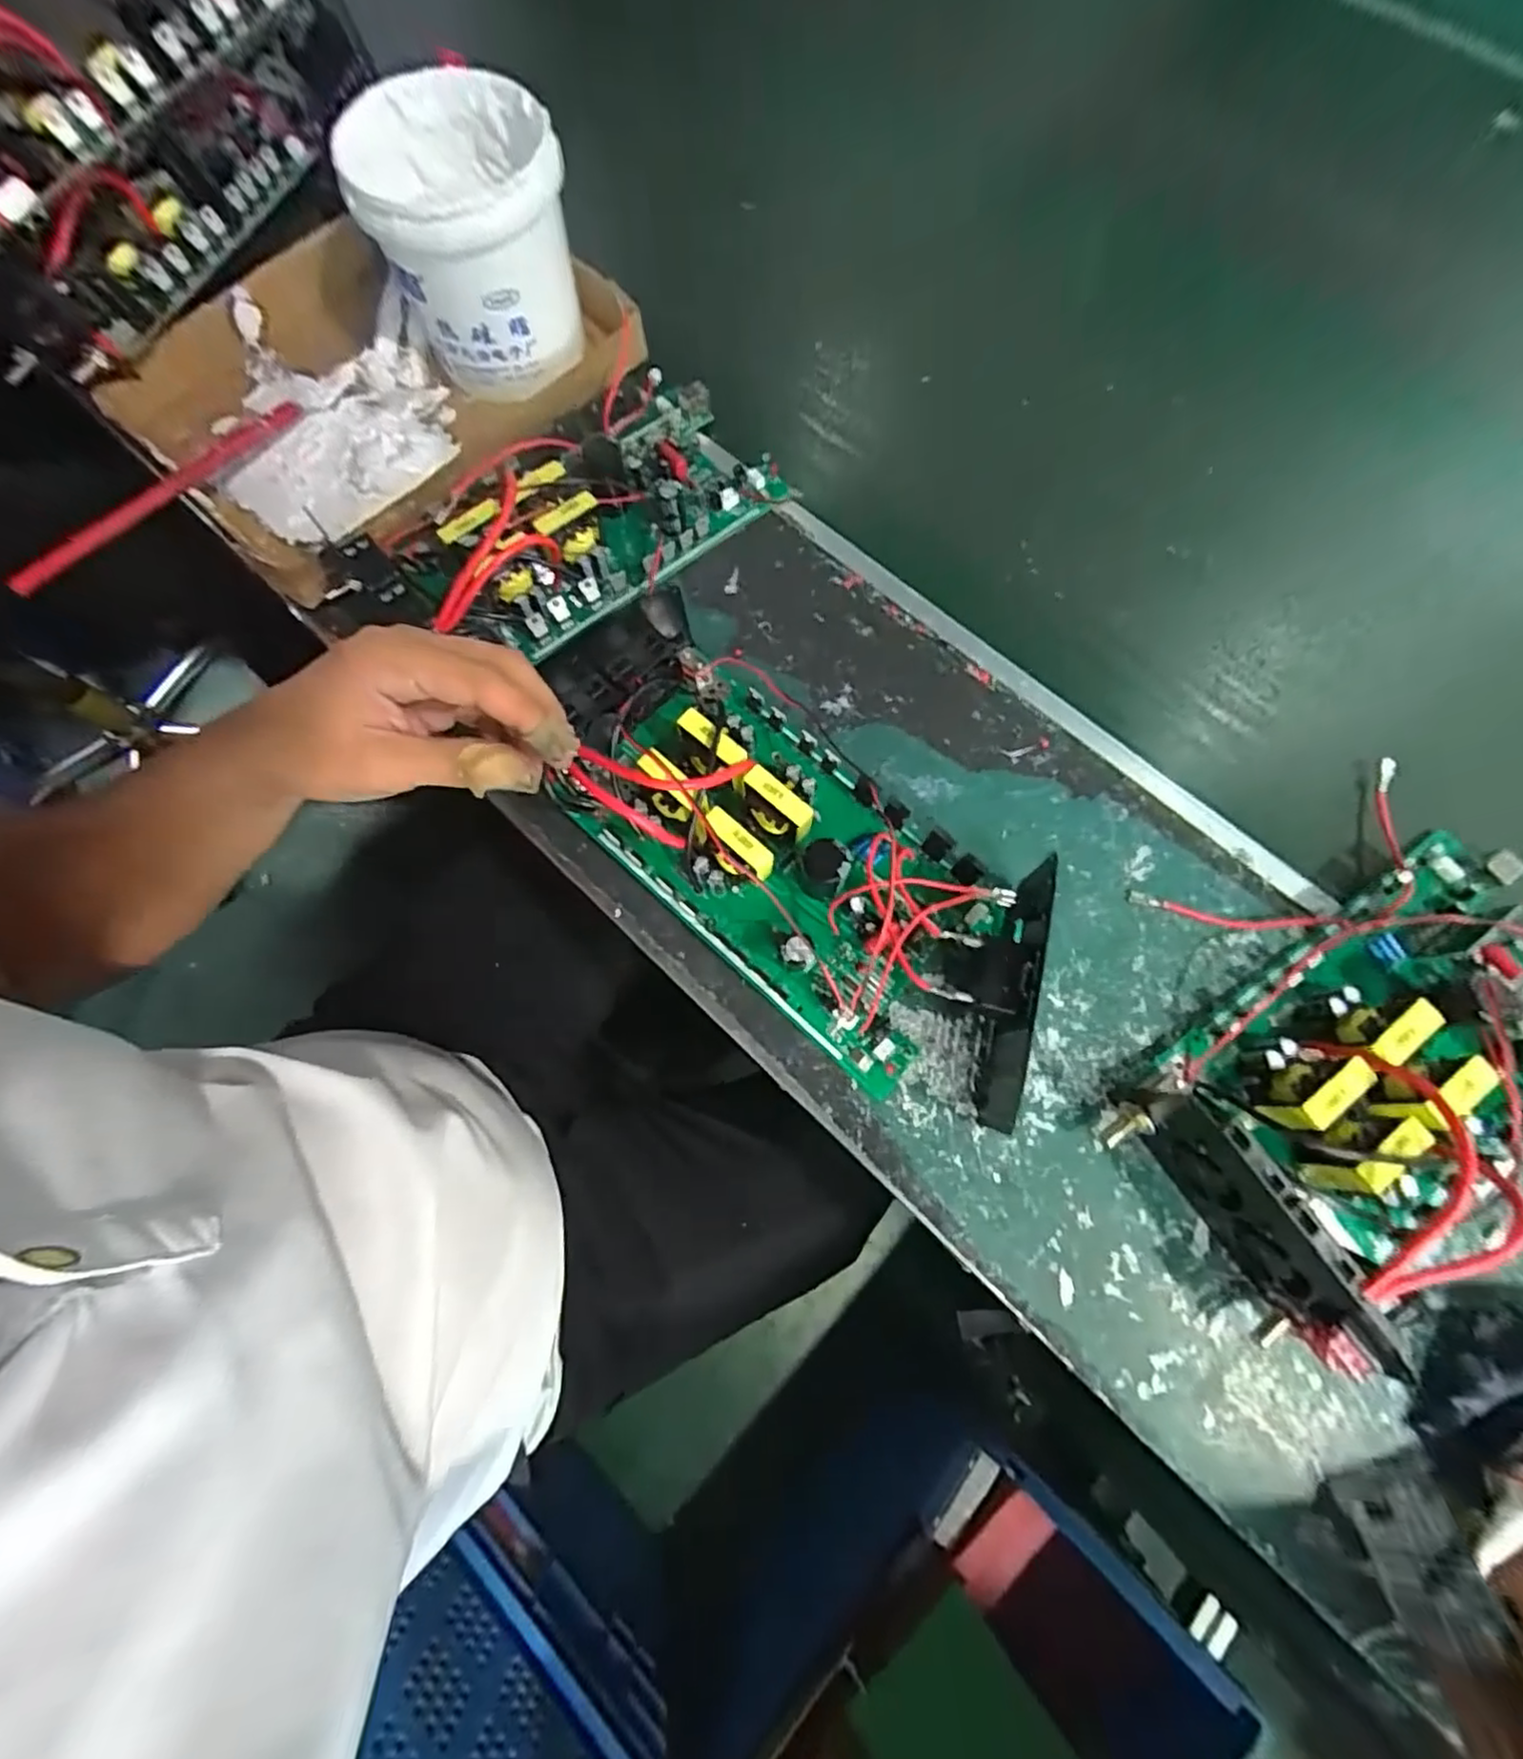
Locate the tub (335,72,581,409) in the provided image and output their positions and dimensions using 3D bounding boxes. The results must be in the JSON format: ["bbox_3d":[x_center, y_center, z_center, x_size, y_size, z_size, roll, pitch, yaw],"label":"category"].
[{"bbox_3d":[-0.191,-0.428,0.450,0.120,0.121,0.153,-18,74,-5],"label":"tub"}]

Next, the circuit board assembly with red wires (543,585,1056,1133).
[{"bbox_3d":[0.023,-0.016,0.358,0.334,0.073,0.138,43,78,8],"label":"circuit board assembly with red wires"}]

